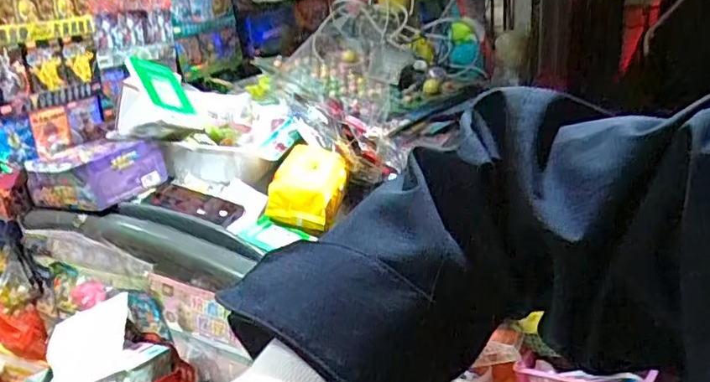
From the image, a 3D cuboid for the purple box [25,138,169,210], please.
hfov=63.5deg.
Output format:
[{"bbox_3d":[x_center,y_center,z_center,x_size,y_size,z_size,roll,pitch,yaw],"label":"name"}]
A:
[{"bbox_3d":[-0.474,-0.039,1.045,0.198,0.078,0.158,6,25,25],"label":"purple box"}]

